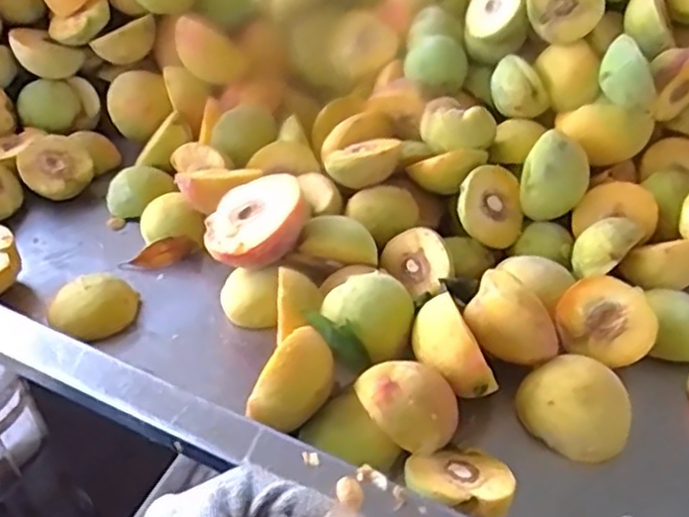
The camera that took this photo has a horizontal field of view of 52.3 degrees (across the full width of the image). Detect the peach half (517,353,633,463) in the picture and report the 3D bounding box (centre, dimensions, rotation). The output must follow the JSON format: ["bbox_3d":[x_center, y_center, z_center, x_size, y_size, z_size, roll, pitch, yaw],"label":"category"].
[{"bbox_3d":[0.139,0.085,0.418,0.062,0.033,0.052,18,47,20],"label":"peach half"}]

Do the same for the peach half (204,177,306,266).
[{"bbox_3d":[-0.061,-0.026,0.486,0.072,0.025,0.072,-23,42,7],"label":"peach half"}]

